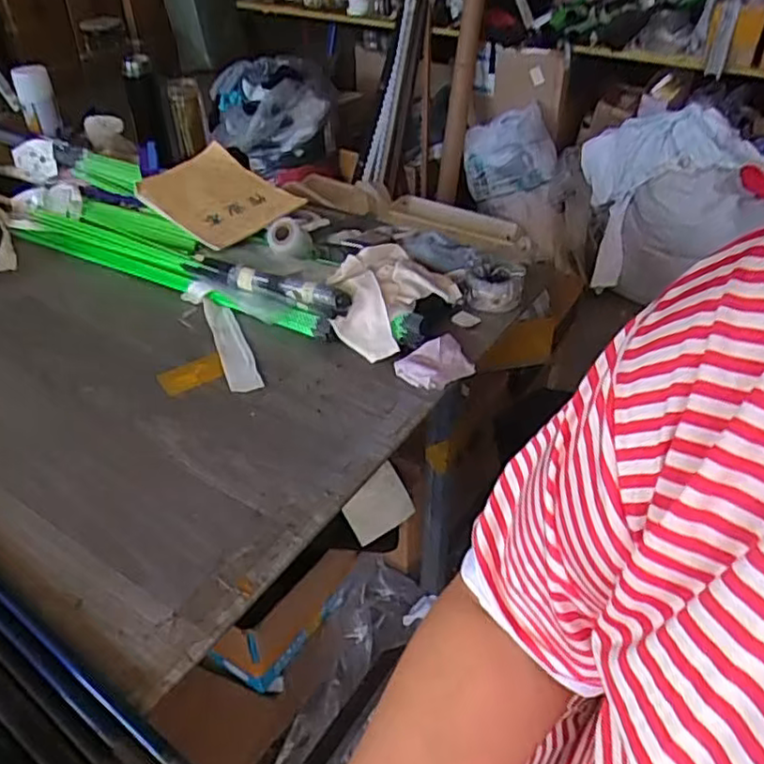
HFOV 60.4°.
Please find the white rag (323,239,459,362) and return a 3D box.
[{"bbox_3d":[0.006,-0.120,0.914,0.146,0.077,0.190,25,44,28],"label":"white rag"}]

